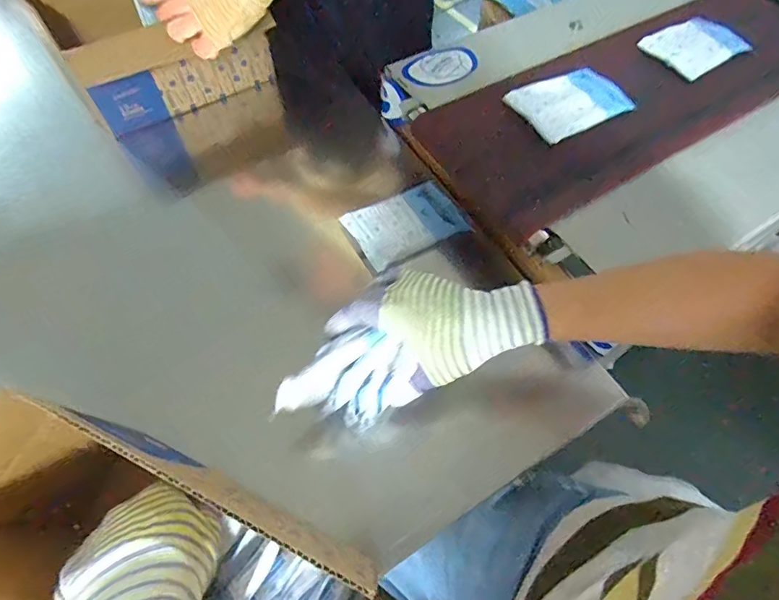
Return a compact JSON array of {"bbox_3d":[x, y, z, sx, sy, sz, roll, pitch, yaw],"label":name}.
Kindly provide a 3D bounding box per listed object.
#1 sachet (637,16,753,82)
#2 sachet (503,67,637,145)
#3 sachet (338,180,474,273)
[{"bbox_3d":[0.395,-0.332,0.606,0.111,0.024,0.082,-31,65,-15],"label":"sachet"},{"bbox_3d":[0.212,-0.229,0.545,0.132,0.007,0.086,-24,64,-11],"label":"sachet"},{"bbox_3d":[0.023,-0.090,0.556,0.132,0.017,0.080,-26,64,-12],"label":"sachet"}]

